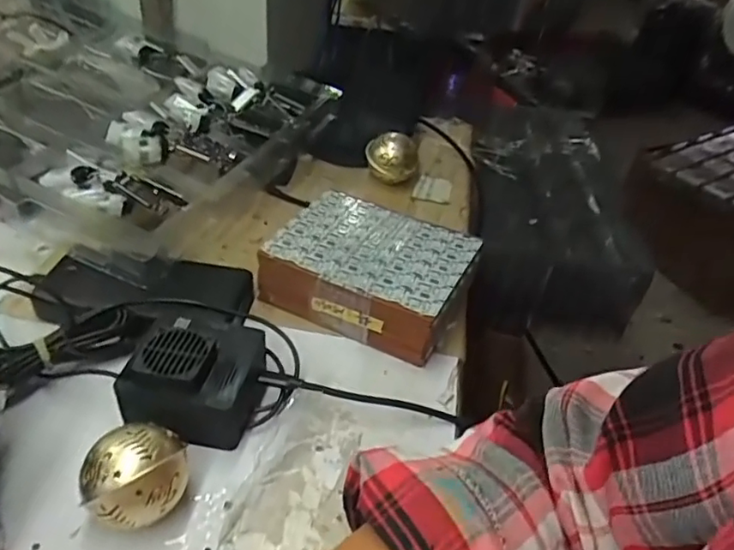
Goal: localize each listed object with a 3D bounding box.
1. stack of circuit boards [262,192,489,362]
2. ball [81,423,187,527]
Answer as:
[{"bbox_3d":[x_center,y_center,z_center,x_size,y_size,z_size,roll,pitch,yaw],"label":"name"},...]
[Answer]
[{"bbox_3d":[0.001,-0.003,0.490,0.146,0.056,0.114,22,41,18],"label":"stack of circuit boards"},{"bbox_3d":[-0.126,0.116,0.325,0.053,0.056,0.046,-11,42,-22],"label":"ball"}]

